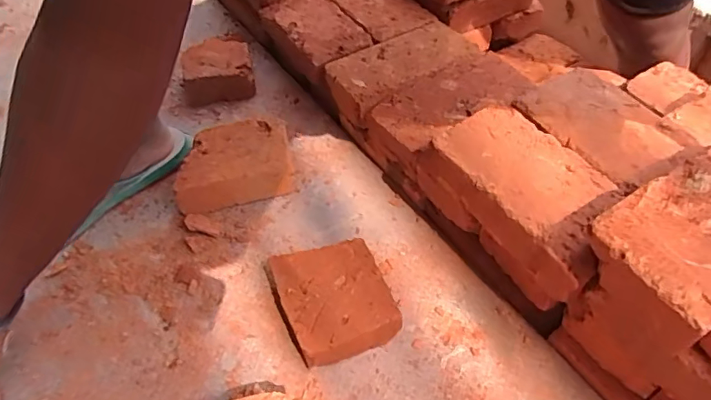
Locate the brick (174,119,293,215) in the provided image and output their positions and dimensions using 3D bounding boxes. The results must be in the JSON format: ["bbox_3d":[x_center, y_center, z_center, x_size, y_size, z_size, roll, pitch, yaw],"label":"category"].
[{"bbox_3d":[-0.155,-0.049,0.672,0.147,0.063,0.115,-9,50,-6],"label":"brick"}]

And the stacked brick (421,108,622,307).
[{"bbox_3d":[0.166,-0.009,0.513,0.102,0.066,0.200,-27,53,-17],"label":"stacked brick"}]

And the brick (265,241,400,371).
[{"bbox_3d":[-0.020,0.105,0.538,0.106,0.058,0.120,-19,52,-14],"label":"brick"}]

